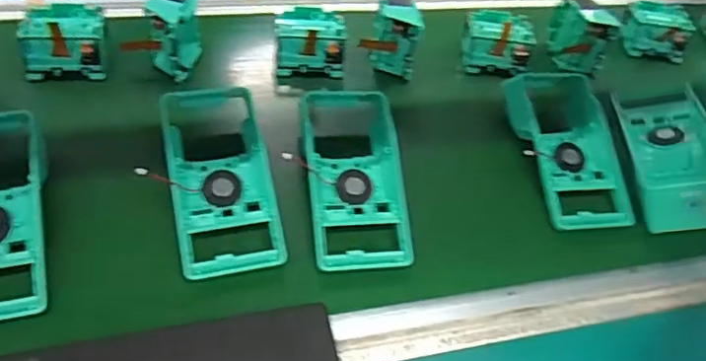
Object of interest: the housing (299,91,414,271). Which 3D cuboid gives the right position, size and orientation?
[{"bbox_3d":[-0.001,-0.011,0.535,0.090,0.046,0.187,1,49,-12],"label":"housing"}]

